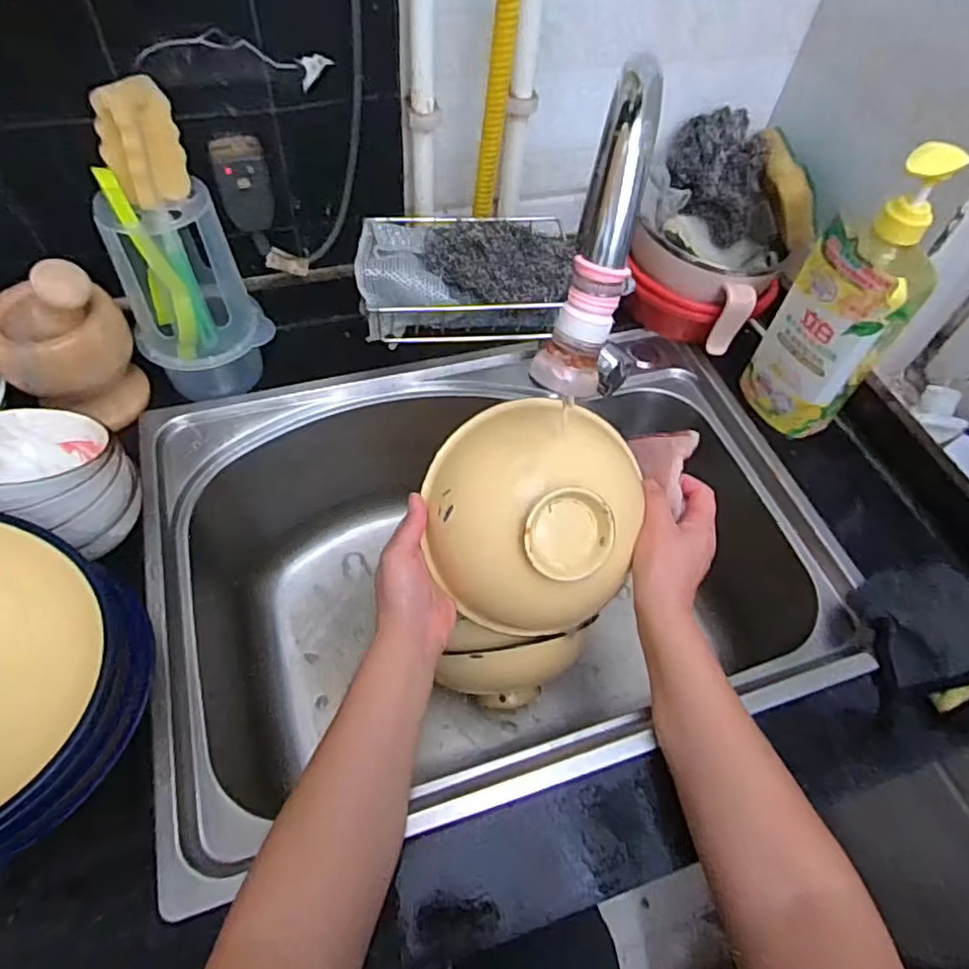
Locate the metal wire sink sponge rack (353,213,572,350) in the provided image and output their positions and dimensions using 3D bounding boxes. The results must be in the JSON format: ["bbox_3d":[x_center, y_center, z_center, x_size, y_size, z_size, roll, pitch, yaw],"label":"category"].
[{"bbox_3d":[-0.023,-0.173,0.528,0.159,0.058,0.095,-4,56,-7],"label":"metal wire sink sponge rack"}]

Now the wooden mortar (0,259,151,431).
[{"bbox_3d":[-0.364,-0.122,0.544,0.105,0.153,0.085,-31,64,-23],"label":"wooden mortar"}]

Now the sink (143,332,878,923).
[{"bbox_3d":[-0.002,0.072,0.658,0.572,0.230,0.476,-13,58,-13],"label":"sink"}]

